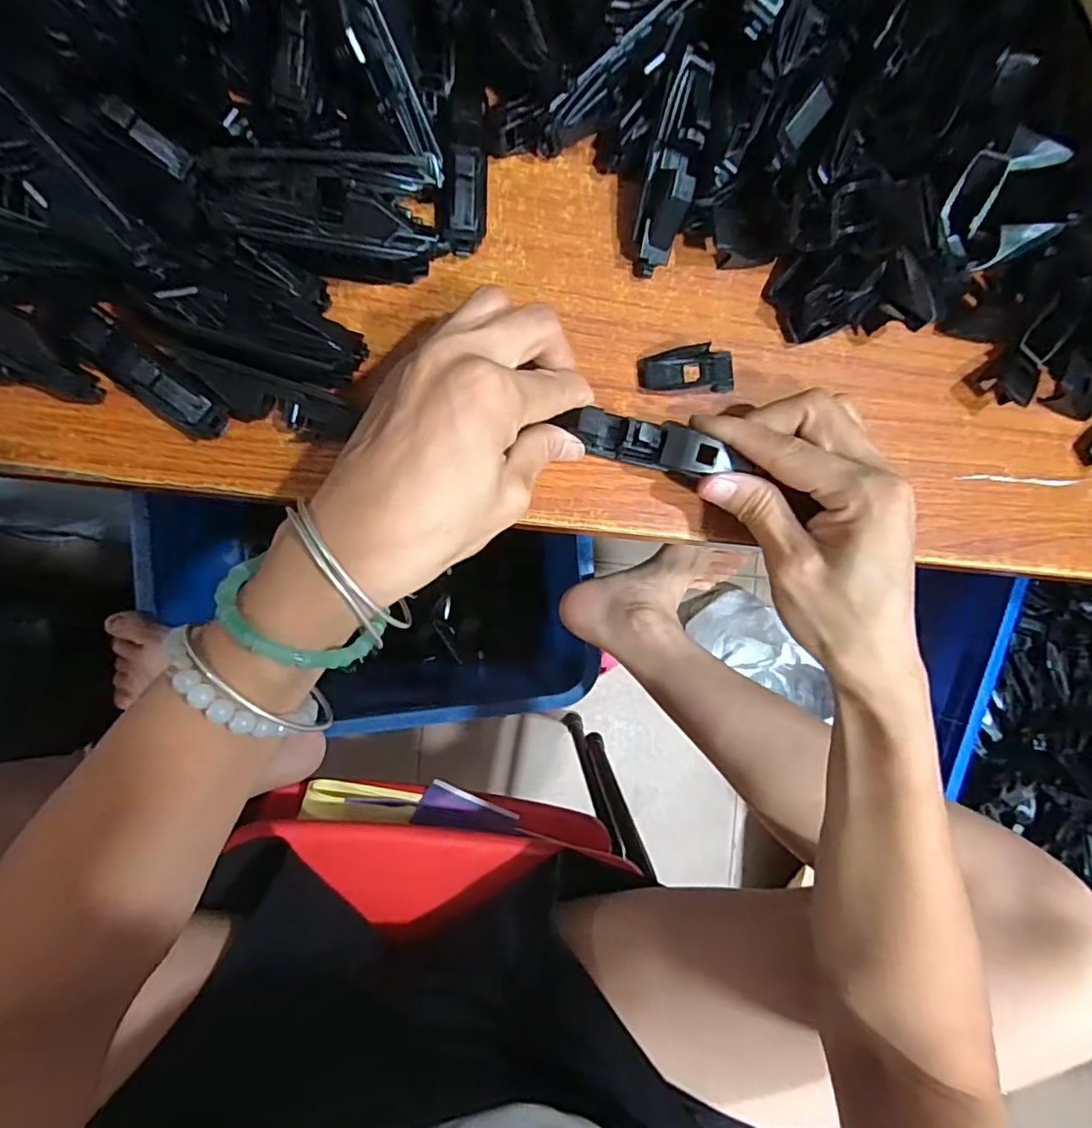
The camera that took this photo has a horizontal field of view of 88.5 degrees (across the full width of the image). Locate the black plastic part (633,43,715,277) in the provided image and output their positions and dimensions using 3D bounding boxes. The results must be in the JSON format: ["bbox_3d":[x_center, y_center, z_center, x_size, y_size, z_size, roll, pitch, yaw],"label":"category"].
[{"bbox_3d":[0.053,-0.164,0.230,0.020,0.018,0.080,9,110,-8],"label":"black plastic part"}]

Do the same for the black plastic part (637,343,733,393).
[{"bbox_3d":[0.064,-0.087,0.250,0.043,0.012,0.017,-2,90,-8],"label":"black plastic part"}]

